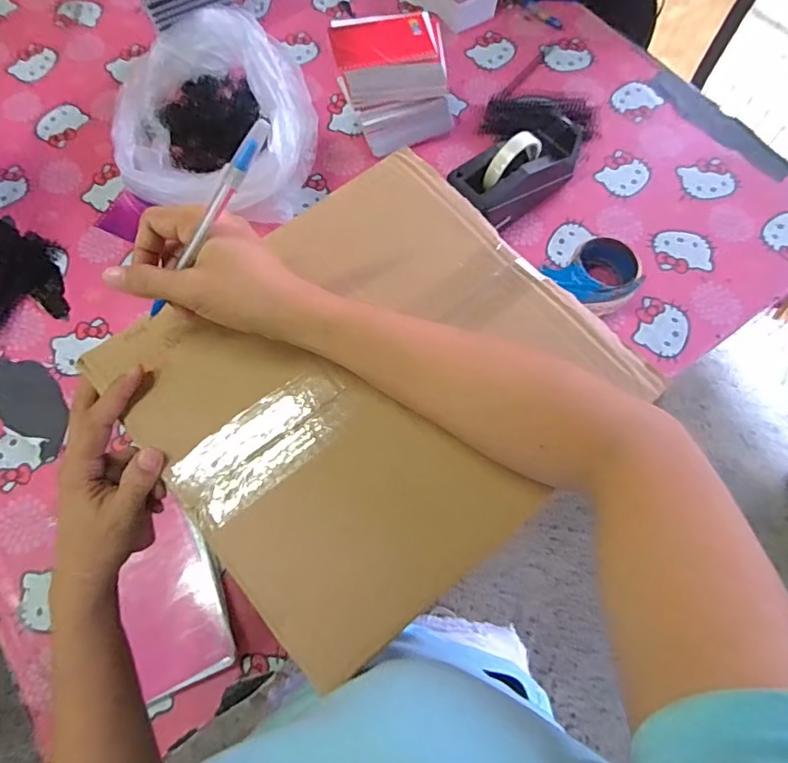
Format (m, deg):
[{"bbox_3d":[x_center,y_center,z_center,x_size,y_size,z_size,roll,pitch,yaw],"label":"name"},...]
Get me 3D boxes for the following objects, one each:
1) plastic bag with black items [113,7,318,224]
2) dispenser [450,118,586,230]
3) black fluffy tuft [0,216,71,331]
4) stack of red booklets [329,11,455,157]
[{"bbox_3d":[-0.255,-0.386,0.760,0.319,0.131,0.282,23,69,10],"label":"plastic bag with black items"},{"bbox_3d":[0.167,-0.289,0.722,0.203,0.121,0.078,-41,74,-14],"label":"dispenser"},{"bbox_3d":[-0.531,-0.158,0.734,0.129,0.019,0.193,-15,68,-6],"label":"black fluffy tuft"},{"bbox_3d":[0.000,-0.416,0.752,0.163,0.155,0.085,-11,67,-4],"label":"stack of red booklets"}]

